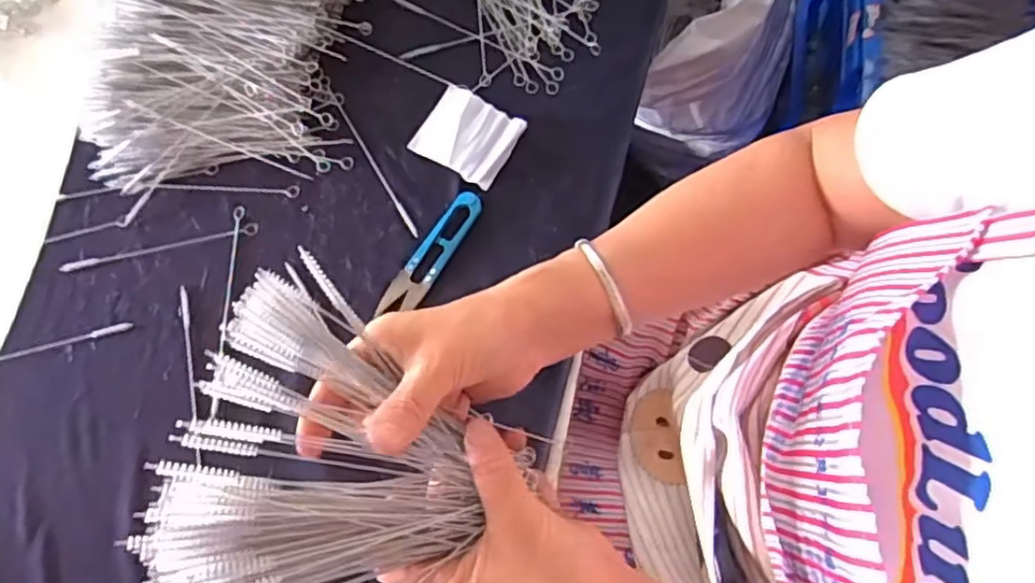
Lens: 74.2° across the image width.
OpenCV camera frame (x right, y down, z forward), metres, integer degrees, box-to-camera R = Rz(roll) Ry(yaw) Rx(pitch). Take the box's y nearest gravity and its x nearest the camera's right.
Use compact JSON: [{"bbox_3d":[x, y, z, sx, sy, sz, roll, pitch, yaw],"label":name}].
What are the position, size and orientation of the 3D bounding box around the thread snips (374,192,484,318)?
[{"bbox_3d":[-0.069,-0.028,0.546,0.030,0.016,0.119,32,82,13],"label":"thread snips"}]

